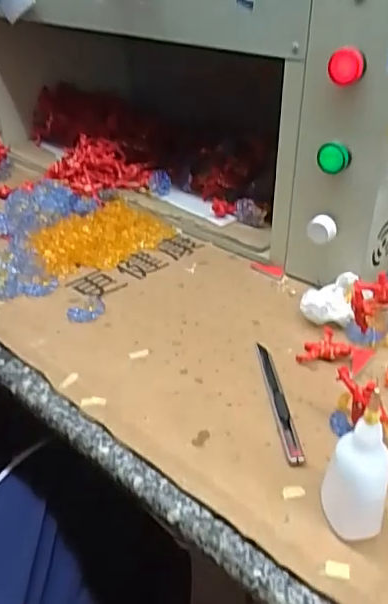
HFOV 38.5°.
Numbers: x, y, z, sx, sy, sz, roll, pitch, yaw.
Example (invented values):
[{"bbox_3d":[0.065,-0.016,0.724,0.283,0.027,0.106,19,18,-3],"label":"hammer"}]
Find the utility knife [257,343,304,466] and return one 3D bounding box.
[{"bbox_3d":[0.066,0.073,0.434,0.011,0.005,0.134,-2,33,-3],"label":"utility knife"}]

